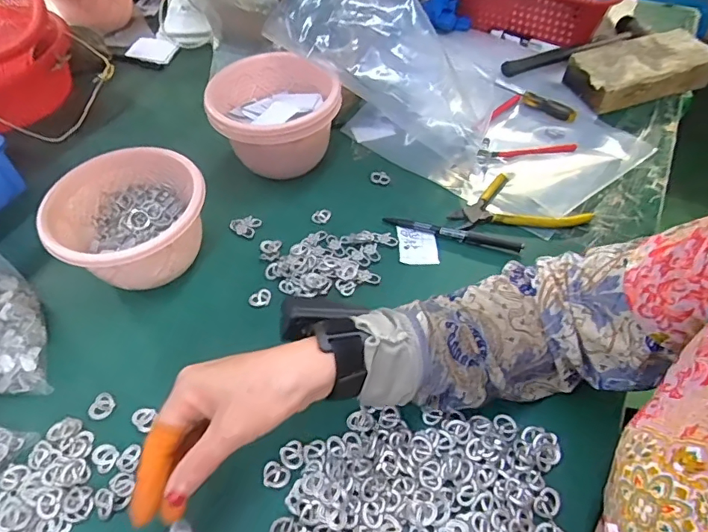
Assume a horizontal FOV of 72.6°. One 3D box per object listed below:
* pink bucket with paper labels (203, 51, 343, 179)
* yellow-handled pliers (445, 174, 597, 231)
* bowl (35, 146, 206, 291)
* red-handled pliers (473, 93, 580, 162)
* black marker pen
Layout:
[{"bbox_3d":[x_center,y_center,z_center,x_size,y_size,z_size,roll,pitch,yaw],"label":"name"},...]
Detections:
[{"bbox_3d":[-0.092,-0.174,0.580,0.141,0.098,0.143,-1,52,1],"label":"pink bucket with paper labels"},{"bbox_3d":[0.185,-0.072,0.546,0.151,0.018,0.070,-3,52,0],"label":"yellow-handled pliers"},{"bbox_3d":[-0.221,-0.039,0.486,0.133,0.085,0.134,-1,52,1],"label":"bowl"},{"bbox_3d":[0.207,-0.182,0.634,0.123,0.014,0.121,-6,52,-3],"label":"red-handled pliers"},{"bbox_3d":[0.107,-0.036,0.526,0.147,0.009,0.013,15,54,13],"label":"black marker pen"}]

